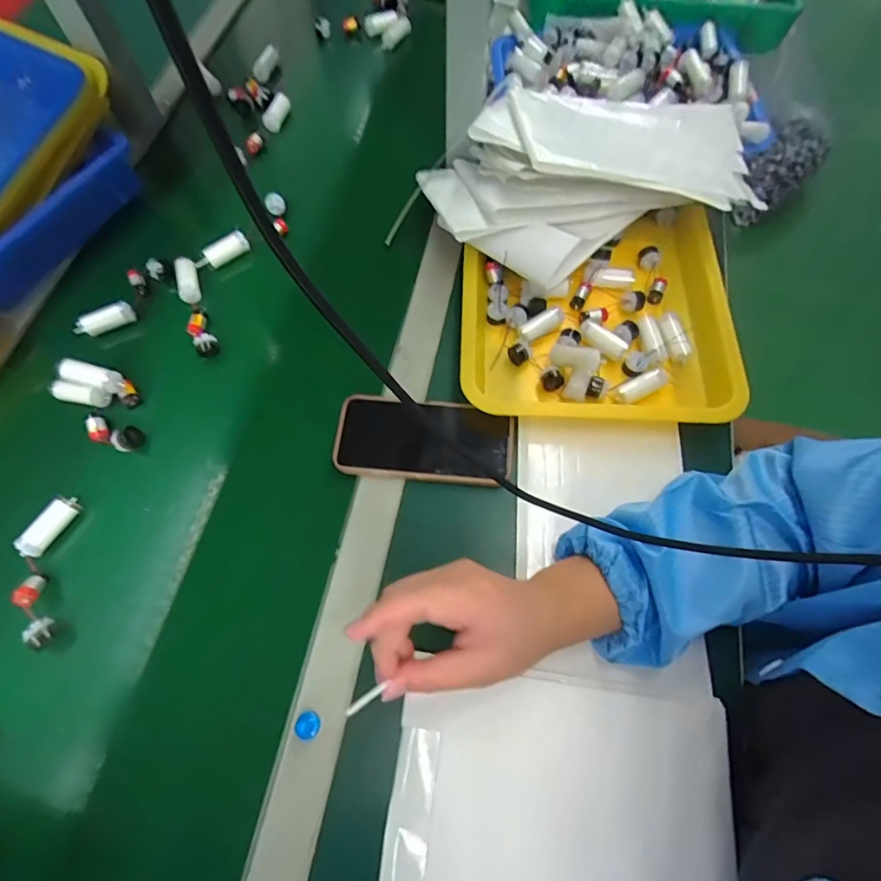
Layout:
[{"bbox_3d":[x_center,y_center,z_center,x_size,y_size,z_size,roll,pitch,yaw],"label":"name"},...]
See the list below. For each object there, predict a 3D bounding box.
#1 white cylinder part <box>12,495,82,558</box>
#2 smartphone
[{"bbox_3d":[-0.343,0.074,0.426,0.020,0.017,0.055,26,70,11],"label":"white cylinder part"},{"bbox_3d":[-0.015,-0.002,0.449,0.161,0.013,0.078,6,67,5],"label":"smartphone"}]

